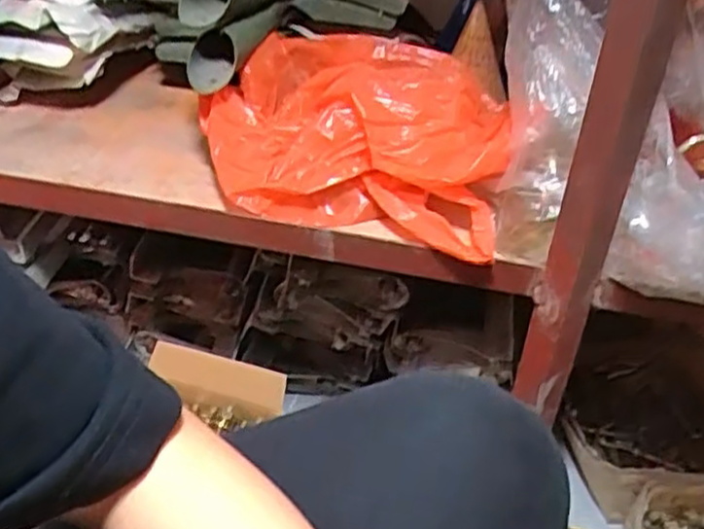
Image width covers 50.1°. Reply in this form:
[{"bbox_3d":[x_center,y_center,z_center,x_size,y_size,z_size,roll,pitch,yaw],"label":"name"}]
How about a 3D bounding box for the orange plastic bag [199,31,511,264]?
[{"bbox_3d":[0.012,-0.106,0.597,0.225,0.109,0.140,11,39,11],"label":"orange plastic bag"}]

